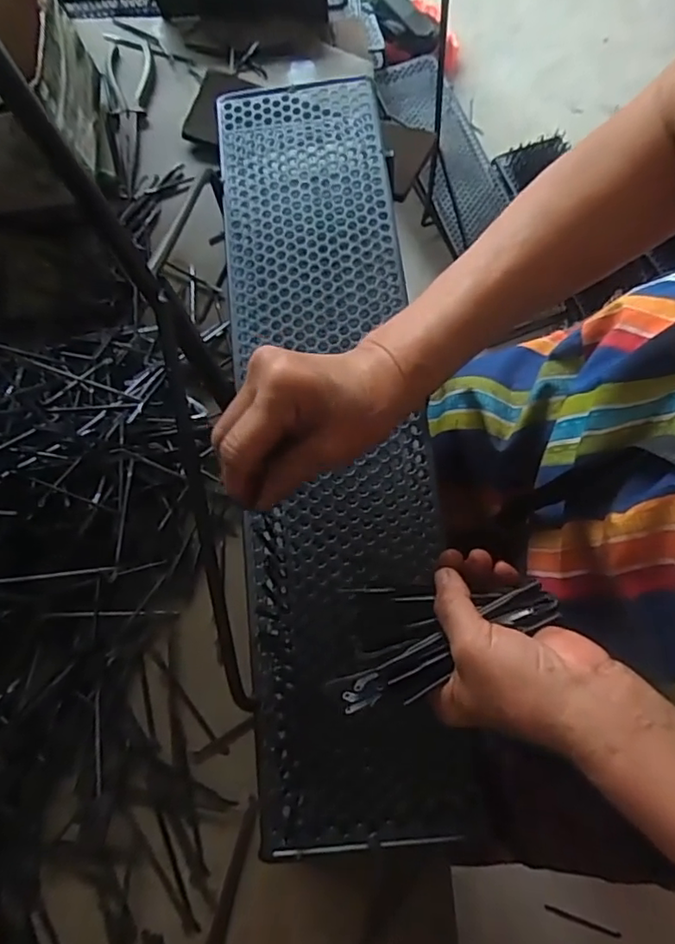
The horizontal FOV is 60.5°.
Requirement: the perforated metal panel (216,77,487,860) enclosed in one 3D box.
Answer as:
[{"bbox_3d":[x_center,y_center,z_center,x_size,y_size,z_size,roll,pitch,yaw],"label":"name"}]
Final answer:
[{"bbox_3d":[-0.008,-0.059,0.443,0.140,0.014,0.593,-6,73,1],"label":"perforated metal panel"}]

